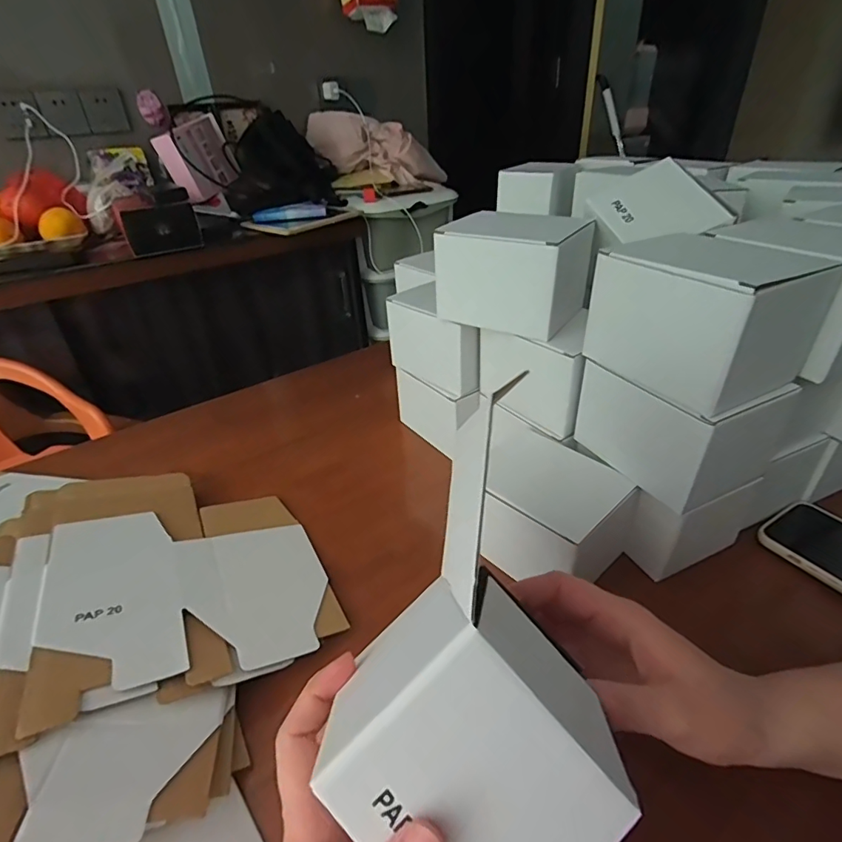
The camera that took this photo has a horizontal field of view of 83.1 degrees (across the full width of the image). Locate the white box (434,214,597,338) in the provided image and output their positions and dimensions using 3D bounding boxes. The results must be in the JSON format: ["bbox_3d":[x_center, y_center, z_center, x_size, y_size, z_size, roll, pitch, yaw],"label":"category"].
[{"bbox_3d":[0.091,-0.141,0.447,0.127,0.080,0.104,17,39,28],"label":"white box"}]

